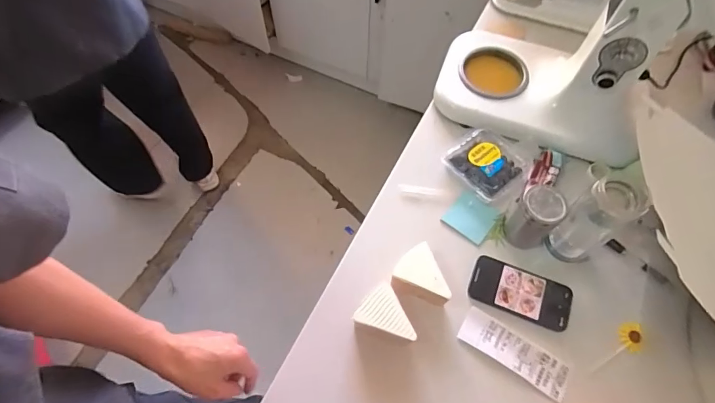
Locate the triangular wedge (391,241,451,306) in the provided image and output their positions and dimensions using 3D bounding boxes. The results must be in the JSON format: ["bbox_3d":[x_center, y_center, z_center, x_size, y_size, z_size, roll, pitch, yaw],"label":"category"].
[{"bbox_3d":[0.100,0.107,0.630,0.083,0.054,0.069,16,63,9],"label":"triangular wedge"}]

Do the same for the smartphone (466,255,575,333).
[{"bbox_3d":[0.249,0.137,0.638,0.148,0.010,0.080,19,63,10],"label":"smartphone"}]

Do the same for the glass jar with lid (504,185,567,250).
[{"bbox_3d":[0.272,0.027,0.644,0.061,0.098,0.055,37,68,18],"label":"glass jar with lid"}]

